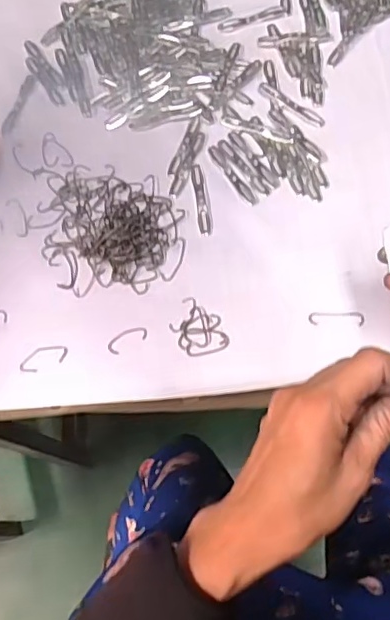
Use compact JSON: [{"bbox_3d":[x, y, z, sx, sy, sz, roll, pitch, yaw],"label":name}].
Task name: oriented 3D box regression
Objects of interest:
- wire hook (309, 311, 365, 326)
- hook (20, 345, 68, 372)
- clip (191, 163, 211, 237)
[{"bbox_3d":[0.114,0.007,0.448,0.044,0.004,0.012,2,71,3],"label":"wire hook"},{"bbox_3d":[-0.121,0.037,0.447,0.039,0.004,0.018,-20,71,-4],"label":"hook"},{"bbox_3d":[0.005,-0.098,0.492,0.010,0.004,0.068,-8,70,0],"label":"clip"}]

